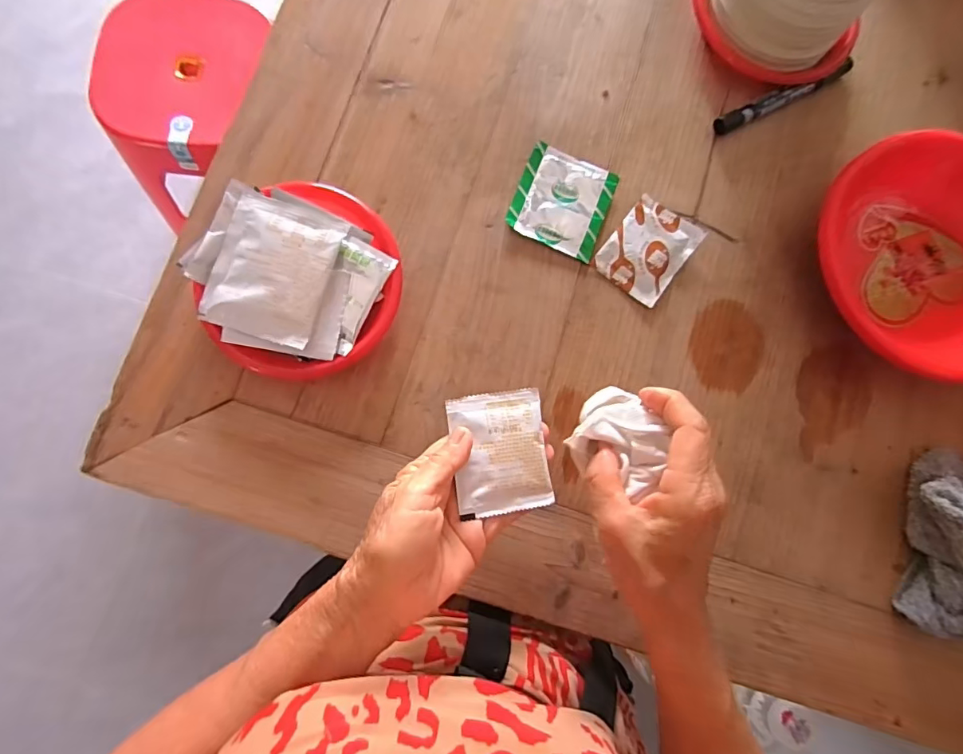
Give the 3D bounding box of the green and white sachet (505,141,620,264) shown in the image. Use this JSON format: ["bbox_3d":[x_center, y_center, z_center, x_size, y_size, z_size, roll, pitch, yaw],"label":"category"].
[{"bbox_3d":[0.066,-0.142,0.407,0.074,0.008,0.078,22,81,0],"label":"green and white sachet"}]

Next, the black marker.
[{"bbox_3d":[0.260,-0.237,0.425,0.138,0.018,0.015,-26,84,-7],"label":"black marker"}]

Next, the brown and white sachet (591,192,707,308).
[{"bbox_3d":[0.134,-0.103,0.403,0.058,0.011,0.079,36,81,2],"label":"brown and white sachet"}]

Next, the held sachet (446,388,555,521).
[{"bbox_3d":[0.013,0.049,0.332,0.062,0.009,0.077,-7,82,-4],"label":"held sachet"}]

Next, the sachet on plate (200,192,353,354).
[{"bbox_3d":[-0.146,-0.076,0.353,0.078,0.008,0.097,16,84,2],"label":"sachet on plate"}]

